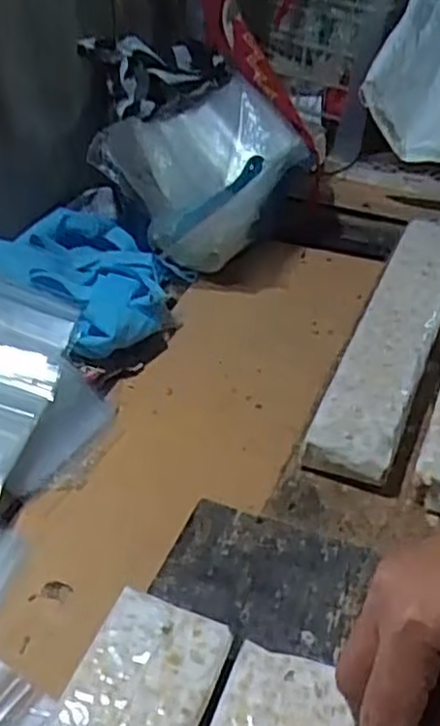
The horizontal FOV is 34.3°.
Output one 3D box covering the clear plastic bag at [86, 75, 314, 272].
[{"bbox_3d":[-0.012,-0.201,0.815,0.181,0.149,0.192,15,41,17],"label":"clear plastic bag"}]

